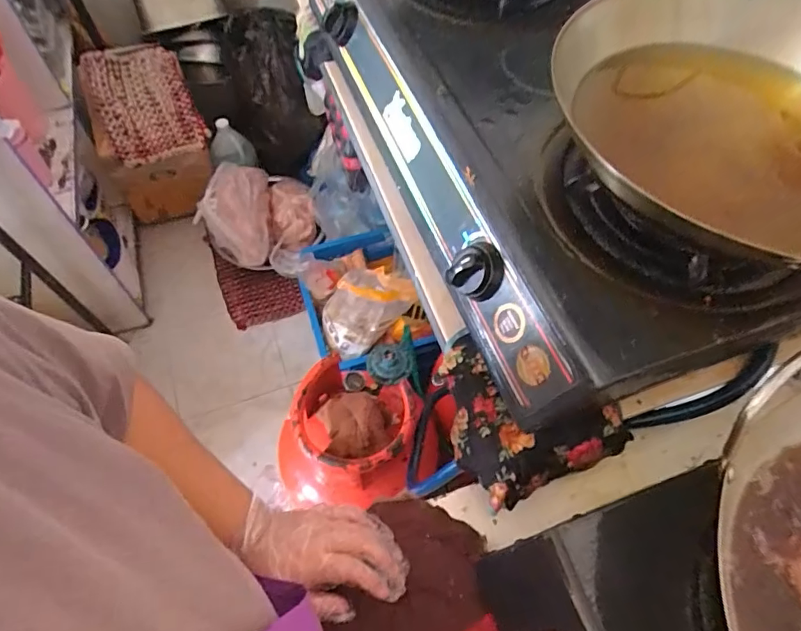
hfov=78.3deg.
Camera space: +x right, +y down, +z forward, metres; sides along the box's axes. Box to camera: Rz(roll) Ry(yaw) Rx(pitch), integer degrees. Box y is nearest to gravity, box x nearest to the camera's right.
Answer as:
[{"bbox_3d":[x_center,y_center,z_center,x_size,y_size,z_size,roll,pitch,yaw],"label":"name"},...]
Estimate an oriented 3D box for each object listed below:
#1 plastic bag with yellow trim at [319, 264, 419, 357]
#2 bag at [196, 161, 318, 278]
[{"bbox_3d":[-0.072,-0.013,1.098,0.201,0.189,0.111,-15,61,-11],"label":"plastic bag with yellow trim"},{"bbox_3d":[-0.440,-0.304,1.531,0.329,0.226,0.339,-19,62,-13],"label":"bag"}]

